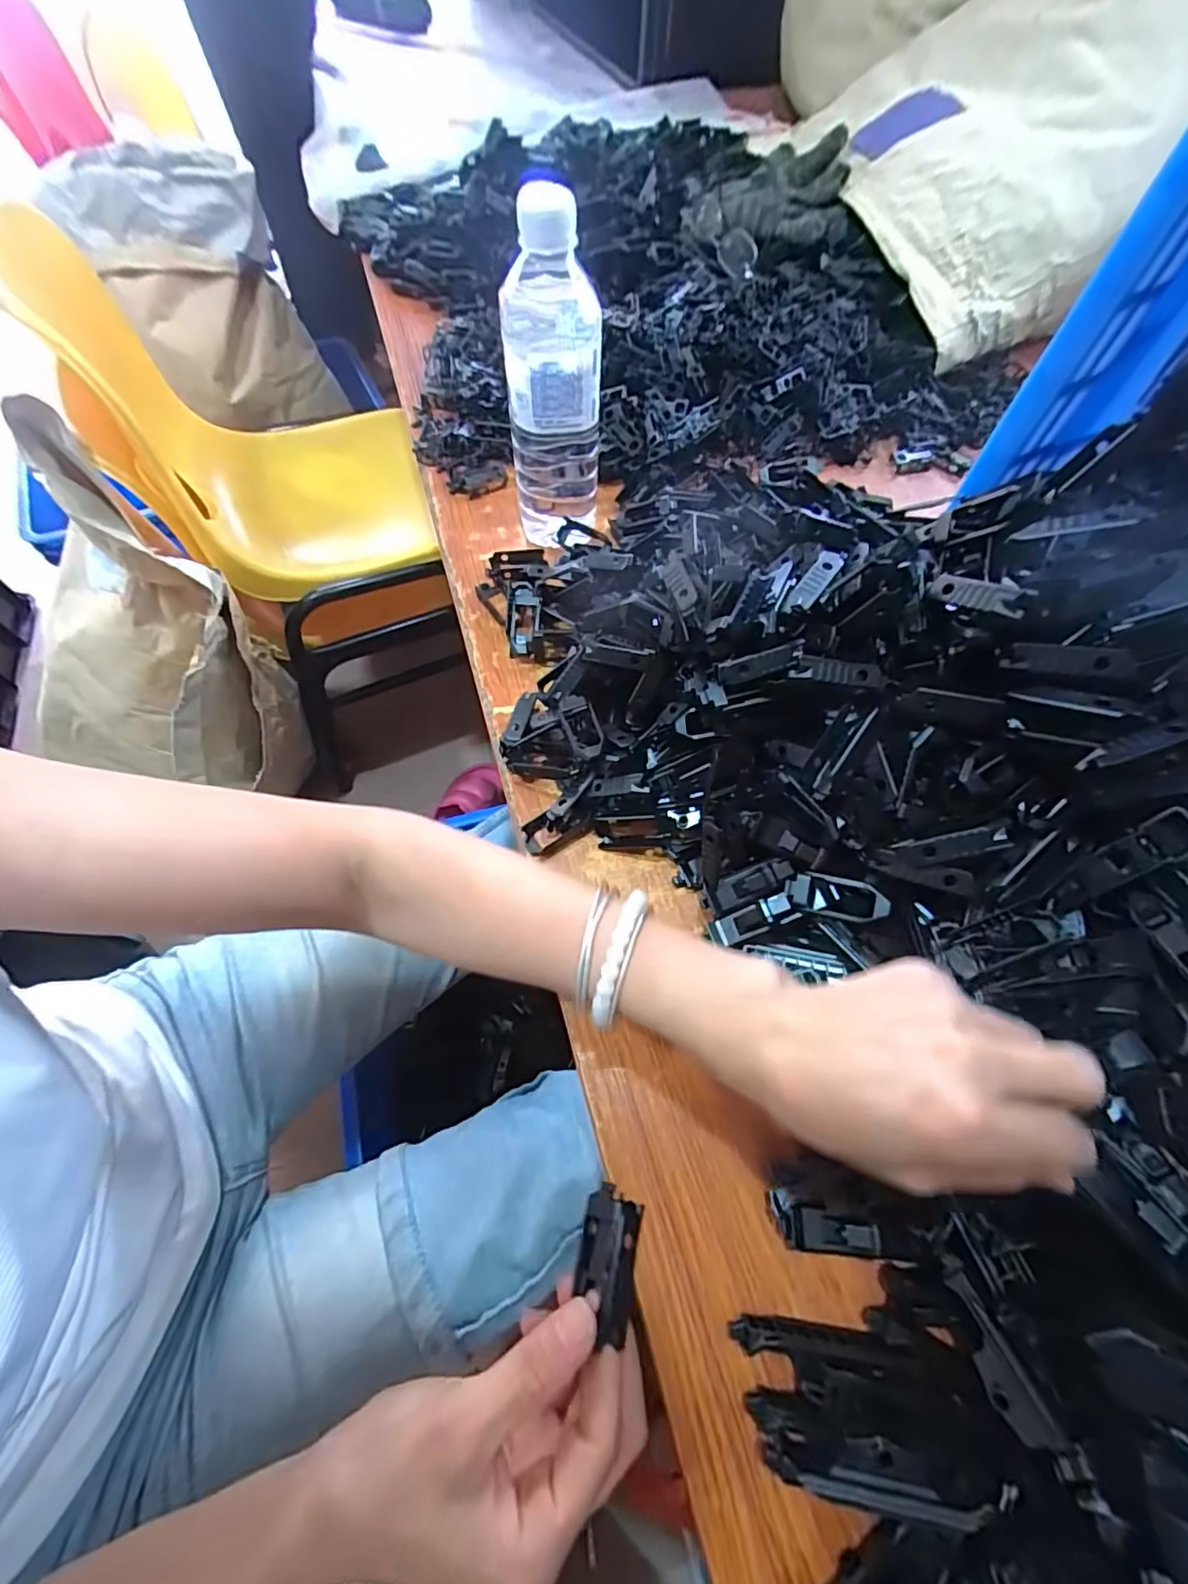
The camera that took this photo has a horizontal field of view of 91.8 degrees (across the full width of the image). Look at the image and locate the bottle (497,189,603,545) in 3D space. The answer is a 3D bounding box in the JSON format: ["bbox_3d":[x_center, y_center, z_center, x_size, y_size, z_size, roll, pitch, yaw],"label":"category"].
[{"bbox_3d":[-0.029,-0.280,0.402,0.063,0.192,0.058,-3,63,-3],"label":"bottle"}]

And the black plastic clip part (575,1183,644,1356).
[{"bbox_3d":[0.006,0.187,0.233,0.022,0.016,0.045,10,64,5],"label":"black plastic clip part"}]

